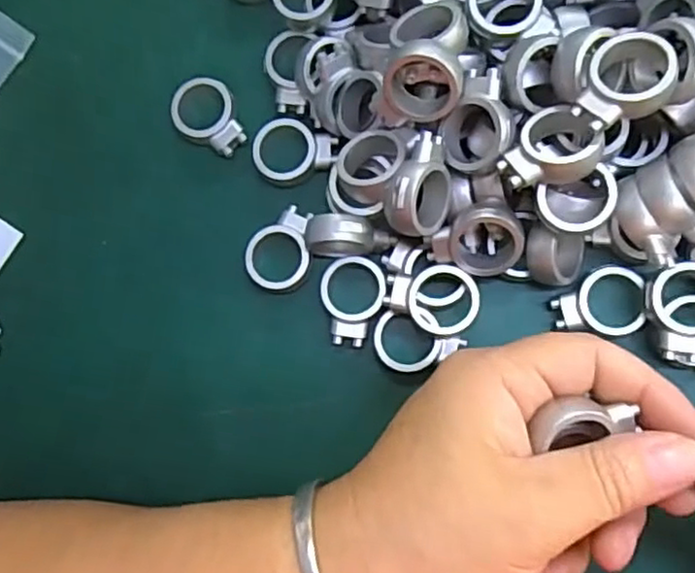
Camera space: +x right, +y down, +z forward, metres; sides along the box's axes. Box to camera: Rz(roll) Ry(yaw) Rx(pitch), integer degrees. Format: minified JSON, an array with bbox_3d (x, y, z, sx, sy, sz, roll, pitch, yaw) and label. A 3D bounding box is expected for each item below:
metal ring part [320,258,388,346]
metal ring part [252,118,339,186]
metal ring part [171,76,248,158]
[{"bbox_3d":[0.002,0.005,0.249,0.025,0.005,0.034,6,85,7],"label":"metal ring part"},{"bbox_3d":[-0.021,-0.054,0.261,0.034,0.009,0.026,1,85,7],"label":"metal ring part"},{"bbox_3d":[-0.056,-0.069,0.270,0.033,0.014,0.025,42,91,9],"label":"metal ring part"}]

